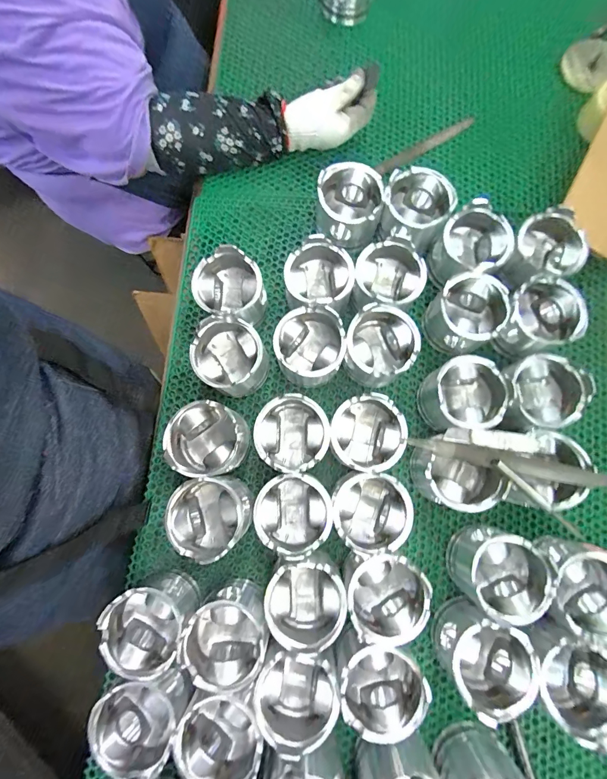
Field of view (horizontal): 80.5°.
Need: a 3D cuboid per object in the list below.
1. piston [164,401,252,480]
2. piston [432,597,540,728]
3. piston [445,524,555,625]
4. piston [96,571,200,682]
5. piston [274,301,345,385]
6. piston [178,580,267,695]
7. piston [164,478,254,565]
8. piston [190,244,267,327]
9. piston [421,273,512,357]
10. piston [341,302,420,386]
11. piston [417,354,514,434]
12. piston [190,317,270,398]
[{"bbox_3d":[-0.124,0.065,0.469,0.092,0.085,0.093,0,82,0],"label":"piston"},{"bbox_3d":[0.207,0.303,0.415,0.086,0.083,0.088,0,82,0],"label":"piston"},{"bbox_3d":[0.235,0.219,0.435,0.081,0.078,0.087,24,83,4],"label":"piston"},{"bbox_3d":[-0.180,0.277,0.435,0.087,0.081,0.090,0,82,0],"label":"piston"},{"bbox_3d":[0.011,-0.055,0.493,0.089,0.087,0.091,0,82,0],"label":"piston"},{"bbox_3d":[-0.086,0.288,0.429,0.093,0.081,0.096,0,82,0],"label":"piston"},{"bbox_3d":[-0.114,0.156,0.454,0.093,0.083,0.090,0,82,0],"label":"piston"},{"bbox_3d":[-0.096,-0.132,0.503,0.098,0.085,0.090,0,82,0],"label":"piston"},{"bbox_3d":[0.220,-0.102,0.492,0.086,0.074,0.087,0,82,0],"label":"piston"},{"bbox_3d":[0.101,-0.055,0.483,0.087,0.071,0.091,0,79,1],"label":"piston"},{"bbox_3d":[0.209,0.008,0.474,0.089,0.079,0.088,0,82,0],"label":"piston"},{"bbox_3d":[-0.101,-0.041,0.489,0.096,0.077,0.094,21,83,3],"label":"piston"}]

